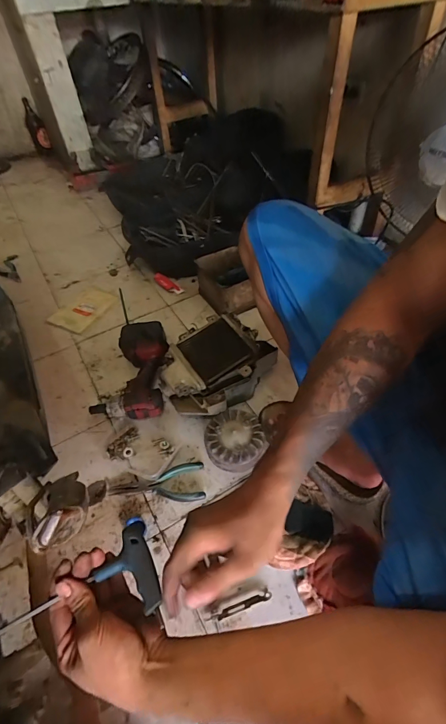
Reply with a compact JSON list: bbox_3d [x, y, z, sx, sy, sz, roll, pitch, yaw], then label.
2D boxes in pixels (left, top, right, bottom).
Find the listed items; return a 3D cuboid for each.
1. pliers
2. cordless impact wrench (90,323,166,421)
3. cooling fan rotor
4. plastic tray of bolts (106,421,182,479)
[{"bbox_3d":[-0.134,0.248,0.699,0.190,0.014,0.077,-6,49,-1],"label":"pliers"},{"bbox_3d":[-0.222,0.023,0.878,0.171,0.090,0.270,-2,49,2],"label":"cordless impact wrench"},{"bbox_3d":[0.026,0.168,0.739,0.121,0.057,0.121,-2,49,2],"label":"cooling fan rotor"},{"bbox_3d":[-0.173,0.183,0.750,0.152,0.026,0.107,21,53,20],"label":"plastic tray of bolts"}]

